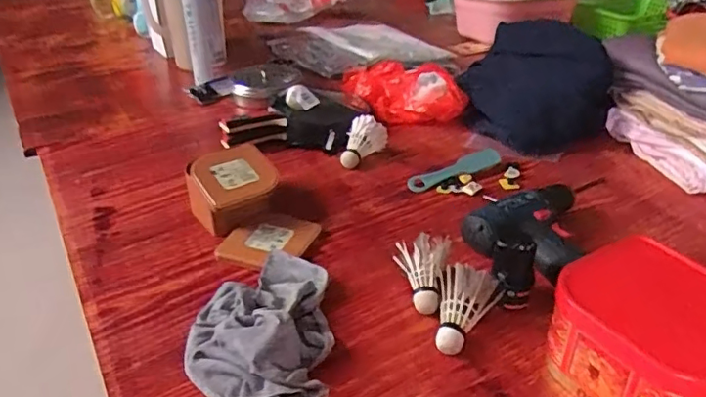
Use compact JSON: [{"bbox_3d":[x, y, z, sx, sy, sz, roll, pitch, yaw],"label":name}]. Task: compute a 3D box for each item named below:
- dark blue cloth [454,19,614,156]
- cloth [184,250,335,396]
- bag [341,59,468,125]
[{"bbox_3d":[0.299,-0.193,0.953,0.168,0.145,0.236,-25,39,-33],"label":"dark blue cloth"},{"bbox_3d":[-0.091,0.119,0.562,0.135,0.048,0.203,-2,32,-1],"label":"cloth"},{"bbox_3d":[0.087,-0.197,1.025,0.208,0.071,0.180,-1,32,0],"label":"bag"}]

